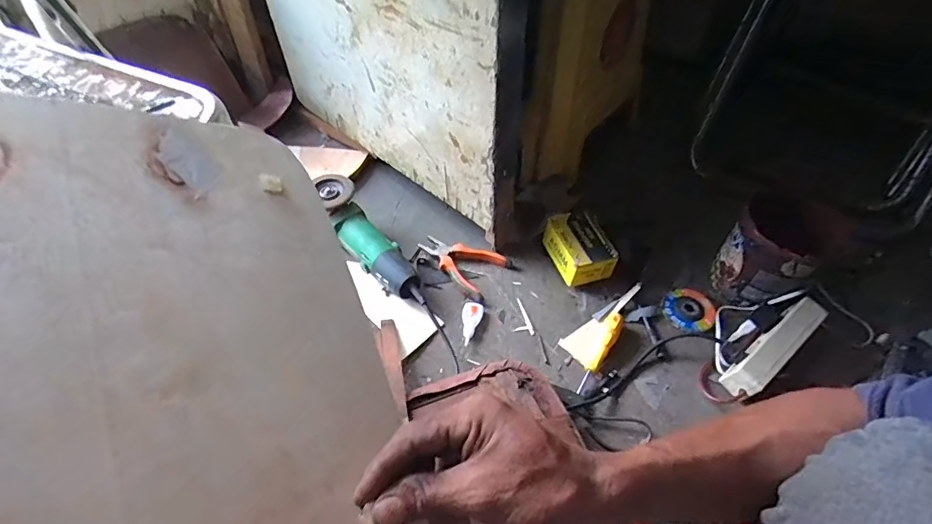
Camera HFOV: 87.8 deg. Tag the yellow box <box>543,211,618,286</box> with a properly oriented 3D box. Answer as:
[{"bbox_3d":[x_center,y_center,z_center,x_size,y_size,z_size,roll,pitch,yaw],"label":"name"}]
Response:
[{"bbox_3d":[0.197,-0.023,0.836,0.087,0.070,0.117,-15,52,-15],"label":"yellow box"}]

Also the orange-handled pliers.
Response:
[{"bbox_3d":[0.001,-0.009,0.845,0.155,0.020,0.097,36,57,25],"label":"orange-handled pliers"}]

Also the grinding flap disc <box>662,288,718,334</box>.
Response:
[{"bbox_3d":[0.366,0.080,0.796,0.083,0.014,0.082,1,50,-1],"label":"grinding flap disc"}]

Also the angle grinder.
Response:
[{"bbox_3d":[-0.168,-0.036,0.812,0.078,0.075,0.295,-30,57,-25],"label":"angle grinder"}]

